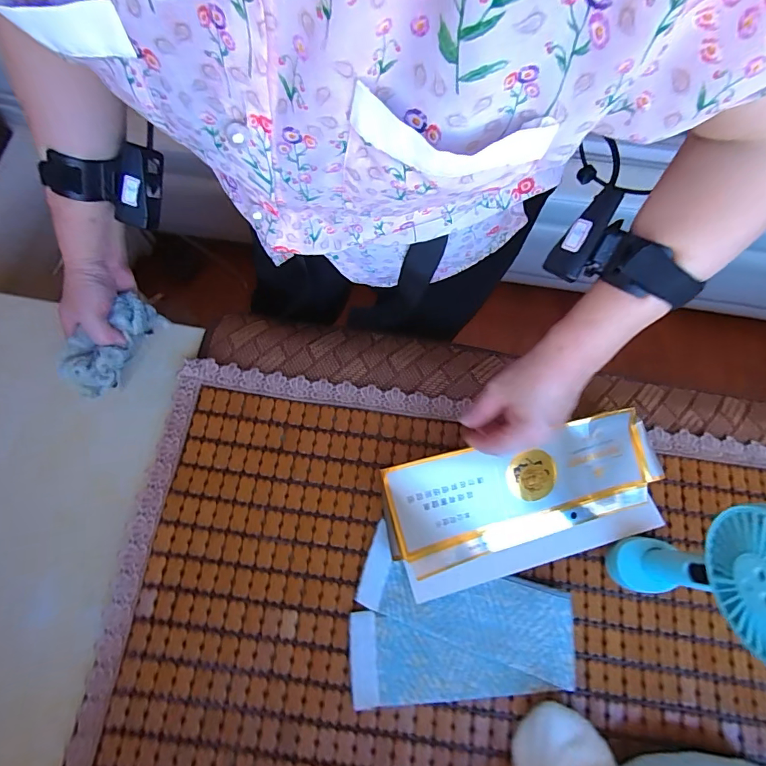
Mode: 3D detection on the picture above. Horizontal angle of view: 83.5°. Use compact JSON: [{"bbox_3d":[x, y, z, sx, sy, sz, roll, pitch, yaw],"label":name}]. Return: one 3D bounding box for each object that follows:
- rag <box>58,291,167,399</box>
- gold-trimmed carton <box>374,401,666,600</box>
[{"bbox_3d":[-0.285,-0.041,0.452,0.047,0.054,0.113,29,71,9],"label":"rag"},{"bbox_3d":[0.153,0.123,0.450,0.293,0.020,0.135,-13,92,-9],"label":"gold-trimmed carton"}]

